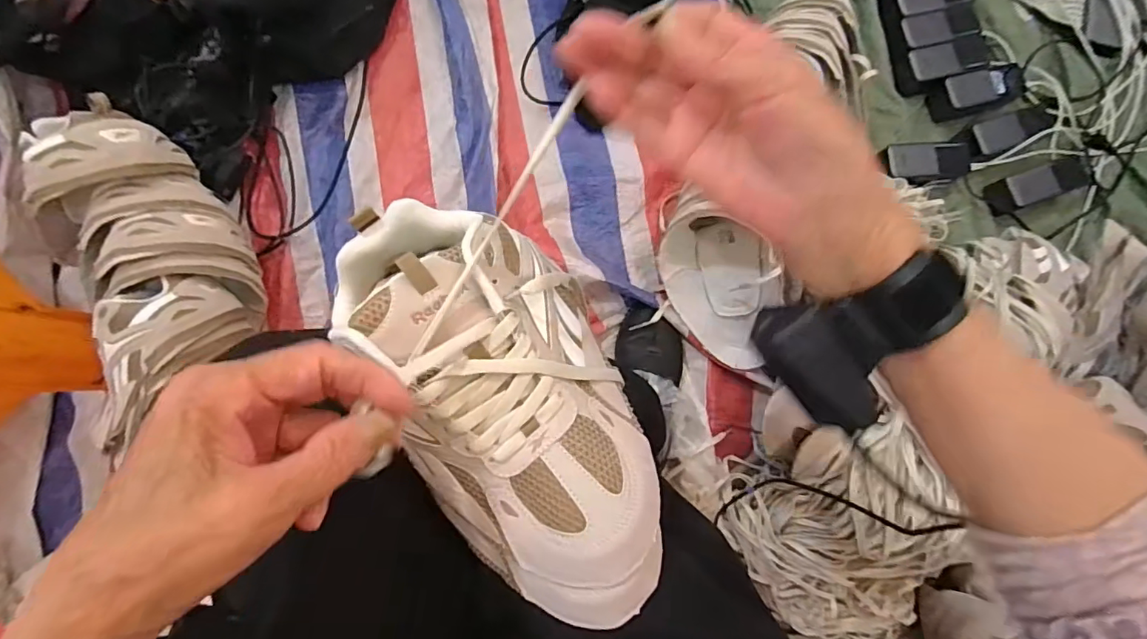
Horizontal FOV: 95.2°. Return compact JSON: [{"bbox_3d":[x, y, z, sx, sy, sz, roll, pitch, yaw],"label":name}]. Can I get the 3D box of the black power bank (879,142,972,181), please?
[{"bbox_3d":[0.542,-0.243,0.804,0.130,0.028,0.060,-2,84,-5],"label":"black power bank"}]

